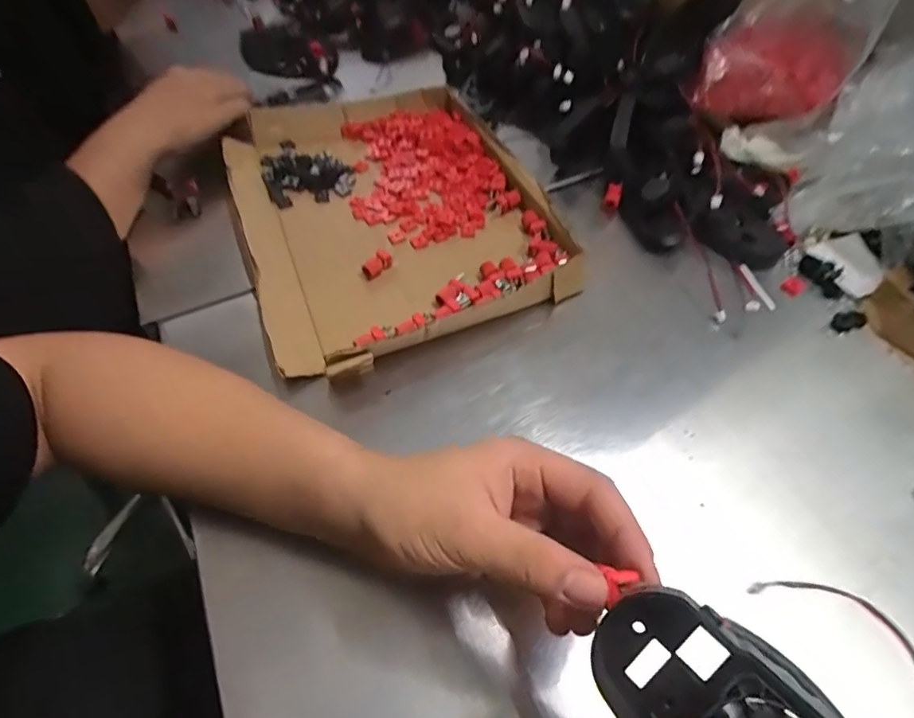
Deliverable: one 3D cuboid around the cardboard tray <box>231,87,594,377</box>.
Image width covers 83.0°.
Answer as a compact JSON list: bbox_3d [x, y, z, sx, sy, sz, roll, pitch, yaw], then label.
[{"bbox_3d":[-0.066,-0.148,0.480,0.254,0.030,0.349,-18,54,-12],"label":"cardboard tray"}]

